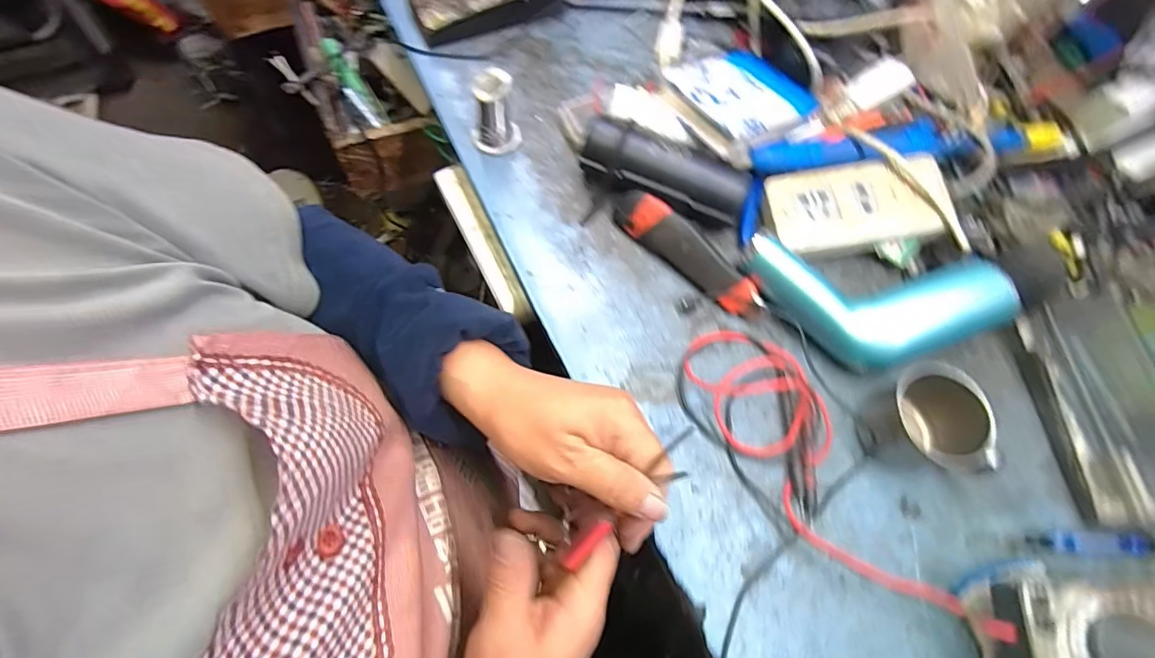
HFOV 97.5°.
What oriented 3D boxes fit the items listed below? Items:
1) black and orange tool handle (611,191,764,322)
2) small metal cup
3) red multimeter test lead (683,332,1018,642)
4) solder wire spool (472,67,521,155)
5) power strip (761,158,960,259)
[{"bbox_3d":[0.098,-0.065,0.439,0.146,0.032,0.032,43,71,13],"label":"black and orange tool handle"},{"bbox_3d":[0.258,0.072,0.382,0.078,0.061,0.077,2,67,-4],"label":"small metal cup"},{"bbox_3d":[0.178,0.102,0.368,0.083,0.042,0.256,-24,71,-14],"label":"red multimeter test lead"},{"bbox_3d":[-0.077,-0.200,0.469,0.044,0.065,0.039,-13,69,-10],"label":"solder wire spool"},{"bbox_3d":[0.245,-0.109,0.451,0.147,0.036,0.081,-8,68,-8],"label":"power strip"}]

